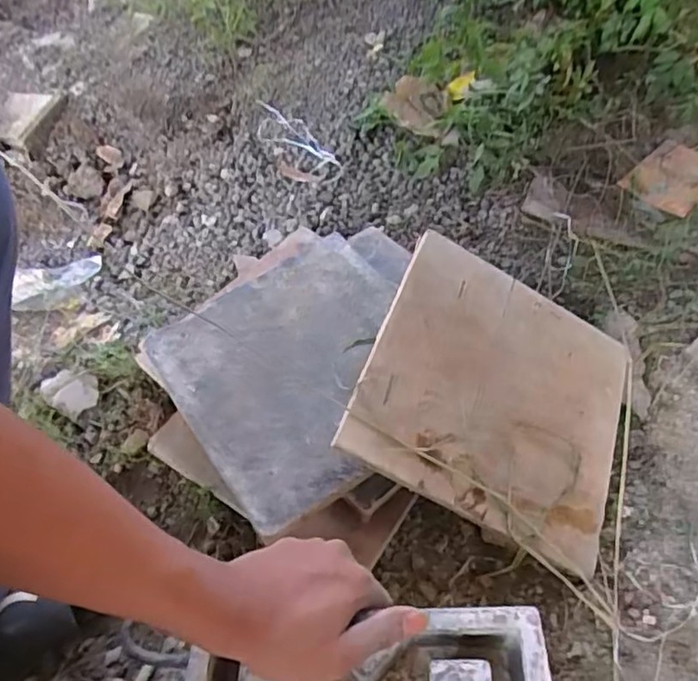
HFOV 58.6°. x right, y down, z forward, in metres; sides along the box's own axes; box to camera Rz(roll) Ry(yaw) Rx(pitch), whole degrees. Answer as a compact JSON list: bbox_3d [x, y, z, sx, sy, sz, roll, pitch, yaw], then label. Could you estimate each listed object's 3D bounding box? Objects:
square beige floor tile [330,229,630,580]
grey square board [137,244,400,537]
[{"bbox_3d":[0.141,0.048,0.568,0.248,0.014,0.236,30,63,-8],"label":"square beige floor tile"},{"bbox_3d":[-0.046,0.023,0.602,0.239,0.013,0.249,-31,58,-18],"label":"grey square board"}]

